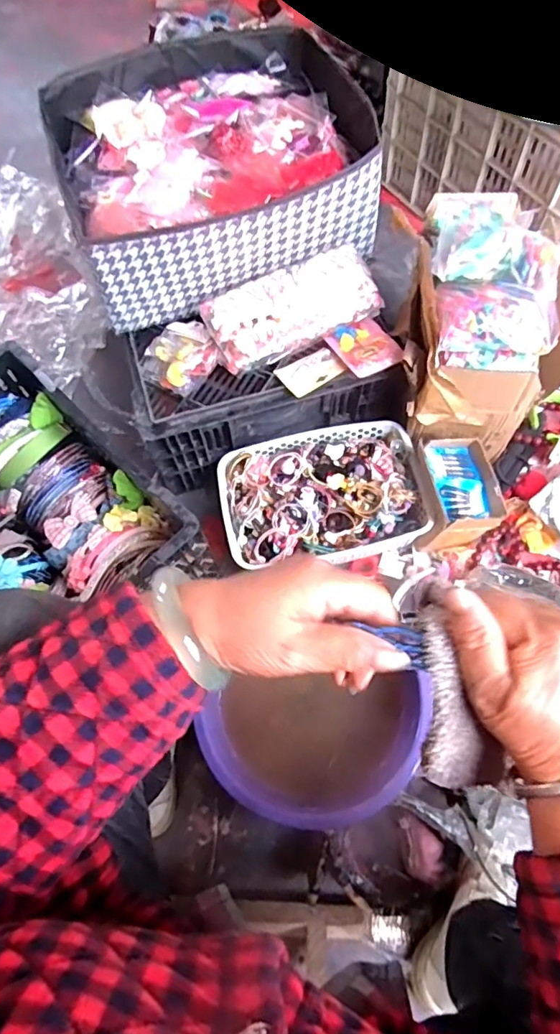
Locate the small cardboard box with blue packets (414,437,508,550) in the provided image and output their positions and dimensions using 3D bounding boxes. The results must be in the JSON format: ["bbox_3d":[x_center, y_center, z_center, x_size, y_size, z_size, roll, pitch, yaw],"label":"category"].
[{"bbox_3d":[0.256,-0.036,0.792,0.112,0.091,0.143,-2,67,2],"label":"small cardboard box with blue packets"}]

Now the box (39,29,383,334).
[{"bbox_3d":[-0.093,-0.491,0.762,0.400,0.160,0.363,-19,68,-6],"label":"box"}]

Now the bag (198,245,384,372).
[{"bbox_3d":[0.015,-0.281,0.736,0.234,0.070,0.100,-24,68,-8],"label":"bag"}]

